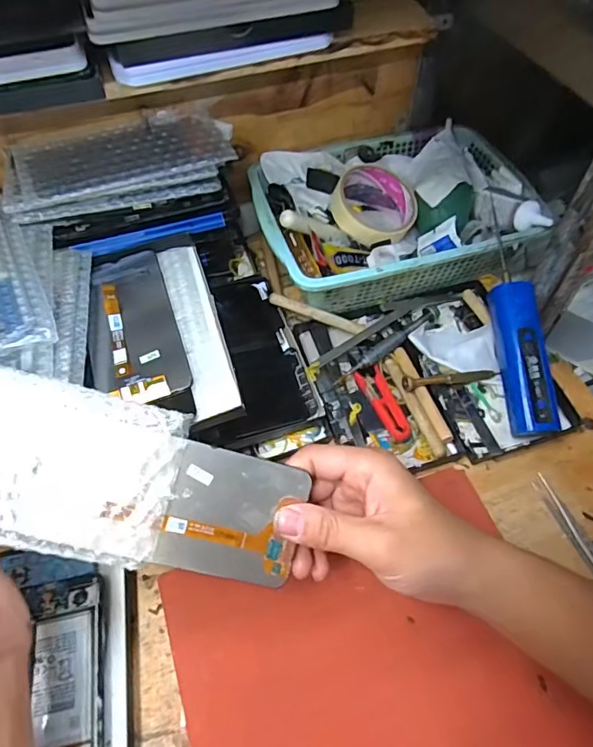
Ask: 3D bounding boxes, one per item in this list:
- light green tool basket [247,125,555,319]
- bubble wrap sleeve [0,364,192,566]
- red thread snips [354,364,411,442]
[{"bbox_3d":[0.097,-0.160,0.528,0.264,0.069,0.192,-15,57,-9],"label":"light green tool basket"},{"bbox_3d":[-0.150,0.046,0.272,0.166,0.008,0.089,14,83,-12],"label":"bubble wrap sleeve"},{"bbox_3d":[0.078,0.026,0.448,0.024,0.011,0.077,-17,58,-10],"label":"red thread snips"}]

